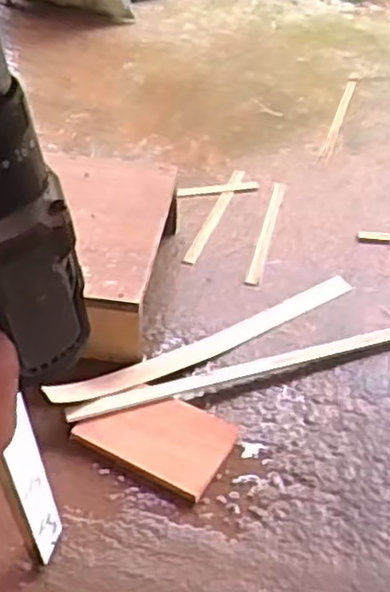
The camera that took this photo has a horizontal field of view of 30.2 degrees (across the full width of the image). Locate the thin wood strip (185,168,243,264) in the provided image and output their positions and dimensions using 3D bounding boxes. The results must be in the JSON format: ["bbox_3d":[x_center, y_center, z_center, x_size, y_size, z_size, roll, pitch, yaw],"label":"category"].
[{"bbox_3d":[0.041,-0.159,1.384,0.025,0.008,0.315,15,44,13],"label":"thin wood strip"}]

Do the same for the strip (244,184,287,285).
[{"bbox_3d":[0.136,-0.127,1.368,0.025,0.015,0.294,11,44,10],"label":"strip"}]

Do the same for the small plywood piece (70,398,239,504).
[{"bbox_3d":[-0.050,0.192,0.998,0.193,0.010,0.128,22,47,21],"label":"small plywood piece"}]

